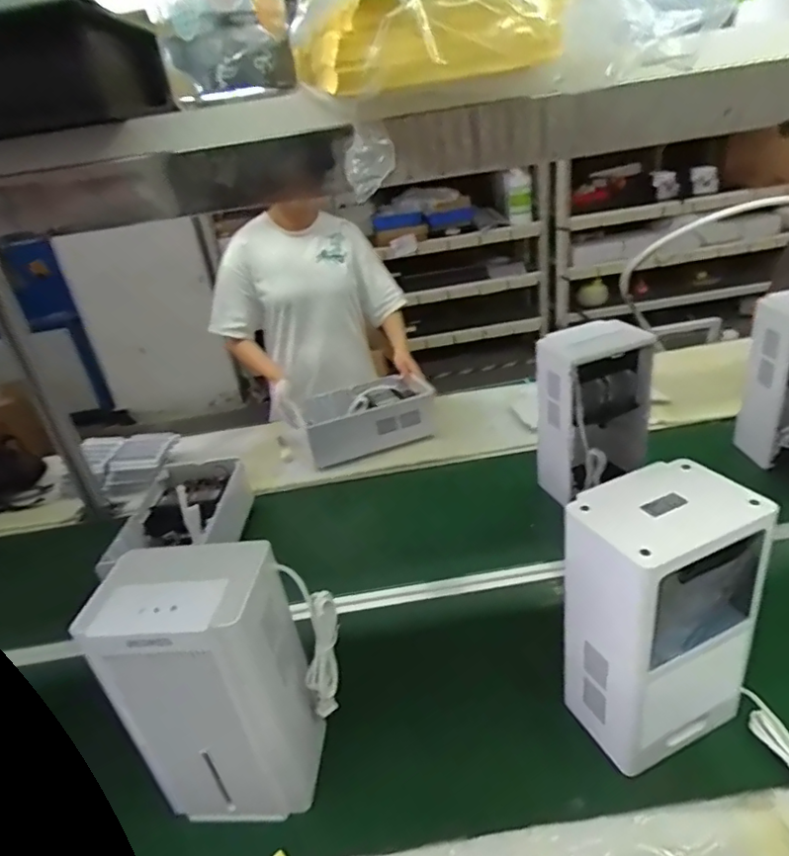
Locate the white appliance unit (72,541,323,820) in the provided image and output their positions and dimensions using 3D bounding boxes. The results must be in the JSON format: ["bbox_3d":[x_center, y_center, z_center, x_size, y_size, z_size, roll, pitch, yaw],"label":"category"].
[{"bbox_3d":[-0.224,0.324,0.728,0.204,0.344,0.137,-4,27,7],"label":"white appliance unit"}]

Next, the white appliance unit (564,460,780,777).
[{"bbox_3d":[0.330,0.242,0.737,0.194,0.345,0.151,-18,29,-19],"label":"white appliance unit"}]

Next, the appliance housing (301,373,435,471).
[{"bbox_3d":[-0.063,-0.032,1.591,0.356,0.116,0.236,-12,27,-9],"label":"appliance housing"}]

